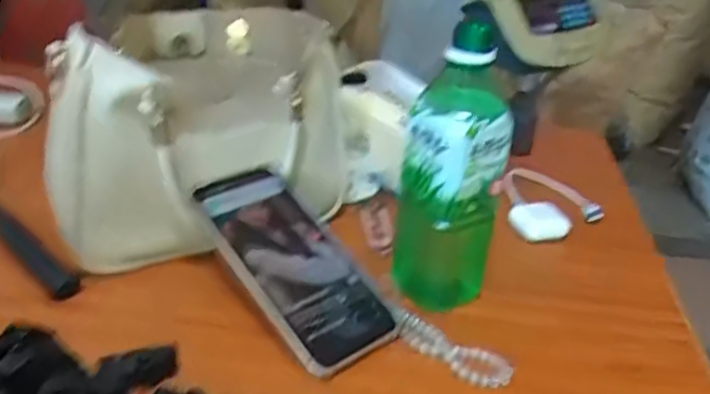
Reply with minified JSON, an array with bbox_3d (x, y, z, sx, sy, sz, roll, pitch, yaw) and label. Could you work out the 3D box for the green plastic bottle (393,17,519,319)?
[{"bbox_3d":[0.066,-0.011,0.473,0.057,0.195,0.061,29,37,35],"label":"green plastic bottle"}]

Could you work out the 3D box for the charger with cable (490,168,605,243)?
[{"bbox_3d":[0.181,0.004,0.647,0.091,0.024,0.108,3,29,-5],"label":"charger with cable"}]

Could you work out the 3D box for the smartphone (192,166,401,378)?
[{"bbox_3d":[-0.044,0.044,0.486,0.083,0.014,0.167,-22,61,-39],"label":"smartphone"}]

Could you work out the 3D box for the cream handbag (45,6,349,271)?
[{"bbox_3d":[-0.117,-0.046,0.542,0.136,0.166,0.215,20,32,23],"label":"cream handbag"}]

